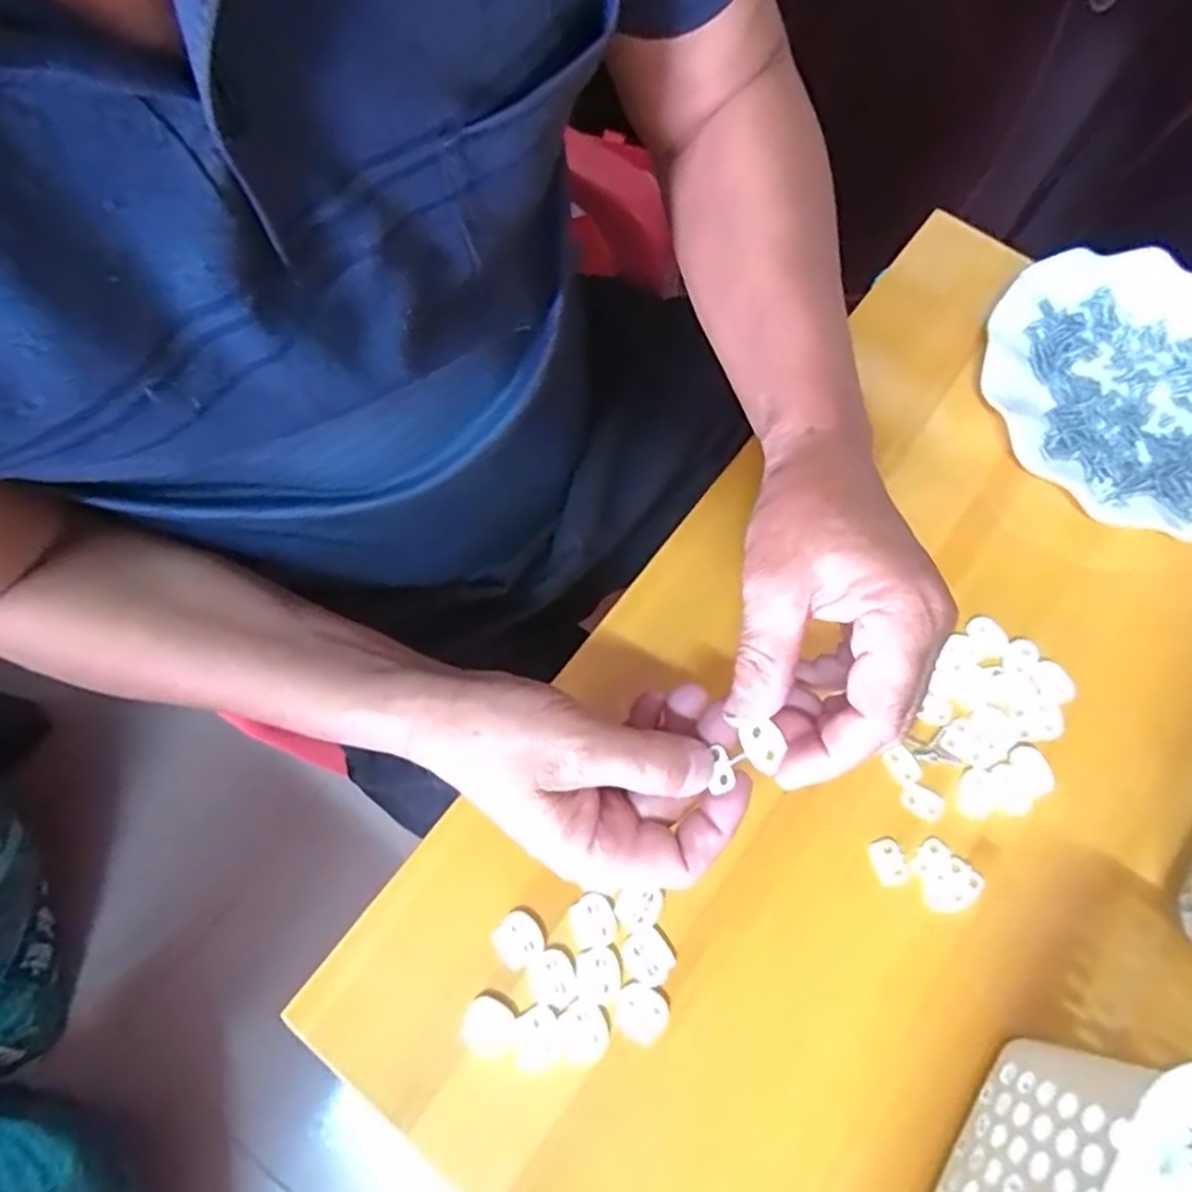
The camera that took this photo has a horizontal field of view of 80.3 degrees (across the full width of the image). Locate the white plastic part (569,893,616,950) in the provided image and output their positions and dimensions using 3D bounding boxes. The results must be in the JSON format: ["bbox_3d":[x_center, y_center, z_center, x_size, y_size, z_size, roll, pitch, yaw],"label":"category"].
[{"bbox_3d":[-0.001,0.149,0.325,0.019,0.004,0.022,-15,73,-6],"label":"white plastic part"}]

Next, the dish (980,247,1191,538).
[{"bbox_3d":[0.316,-0.117,0.417,0.174,0.036,0.178,0,72,-1],"label":"dish"}]

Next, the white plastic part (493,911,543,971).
[{"bbox_3d":[-0.036,0.157,0.323,0.020,0.004,0.022,-31,75,-10],"label":"white plastic part"}]

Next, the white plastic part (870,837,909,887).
[{"bbox_3d":[0.140,0.127,0.338,0.014,0.004,0.021,-16,73,-6],"label":"white plastic part"}]

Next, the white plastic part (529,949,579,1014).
[{"bbox_3d":[-0.019,0.172,0.316,0.019,0.004,0.024,-18,73,-7],"label":"white plastic part"}]

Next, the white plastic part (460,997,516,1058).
[{"bbox_3d":[-0.048,0.190,0.311,0.023,0.004,0.021,0,72,-1],"label":"white plastic part"}]

